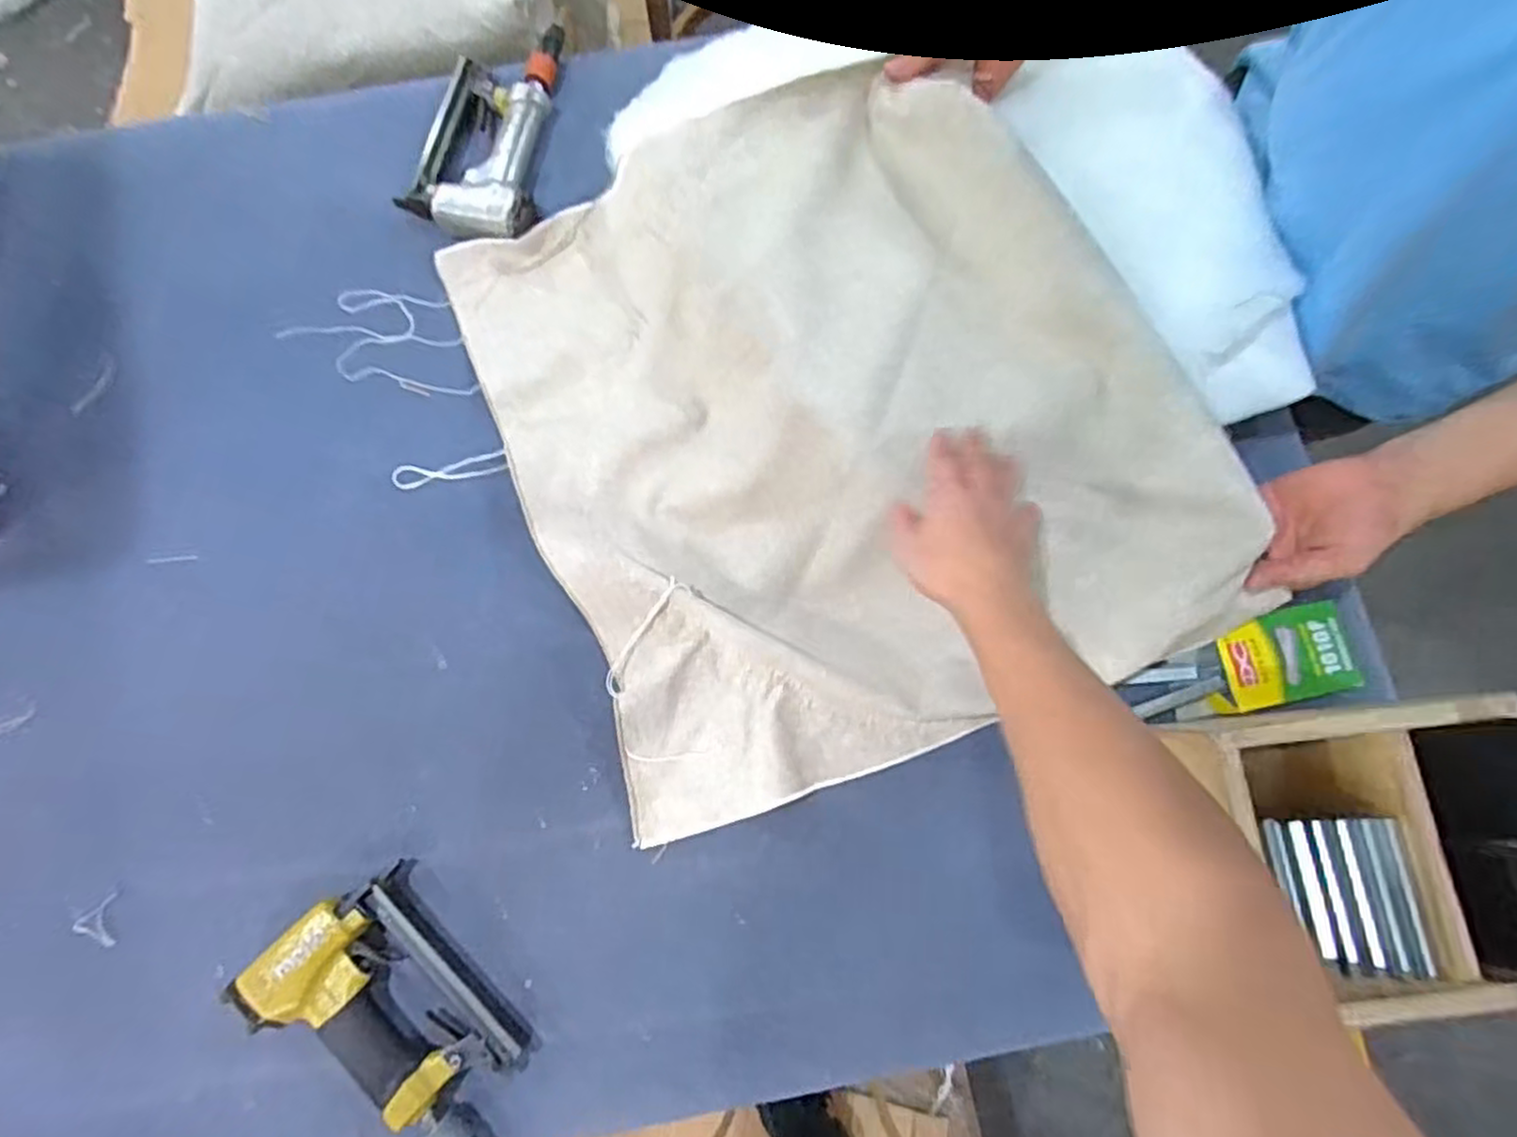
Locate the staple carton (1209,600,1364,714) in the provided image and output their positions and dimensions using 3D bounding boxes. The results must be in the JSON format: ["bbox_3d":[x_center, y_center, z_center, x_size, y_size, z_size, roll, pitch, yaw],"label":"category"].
[{"bbox_3d":[0.442,0.075,0.616,0.121,0.020,0.072,-12,77,-2],"label":"staple carton"}]

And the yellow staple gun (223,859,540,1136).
[{"bbox_3d":[-0.273,0.370,0.564,0.141,0.051,0.250,-41,80,-8],"label":"yellow staple gun"}]

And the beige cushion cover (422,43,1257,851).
[{"bbox_3d":[0.045,-0.135,0.636,0.523,0.125,0.597,-20,77,-4],"label":"beige cushion cover"}]

